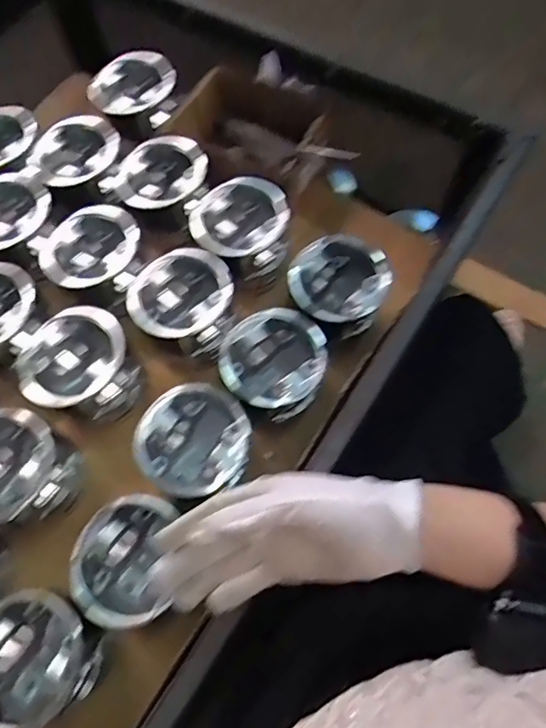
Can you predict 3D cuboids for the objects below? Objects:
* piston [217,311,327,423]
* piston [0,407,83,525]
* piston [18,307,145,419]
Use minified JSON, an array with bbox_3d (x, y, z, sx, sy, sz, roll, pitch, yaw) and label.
[{"bbox_3d":[0.001,0.002,0.589,0.108,0.078,0.106,-1,67,2],"label":"piston"},{"bbox_3d":[-0.280,0.114,0.559,0.112,0.081,0.105,-1,67,2],"label":"piston"},{"bbox_3d":[-0.220,0.011,0.609,0.115,0.101,0.111,-34,69,-12],"label":"piston"}]

